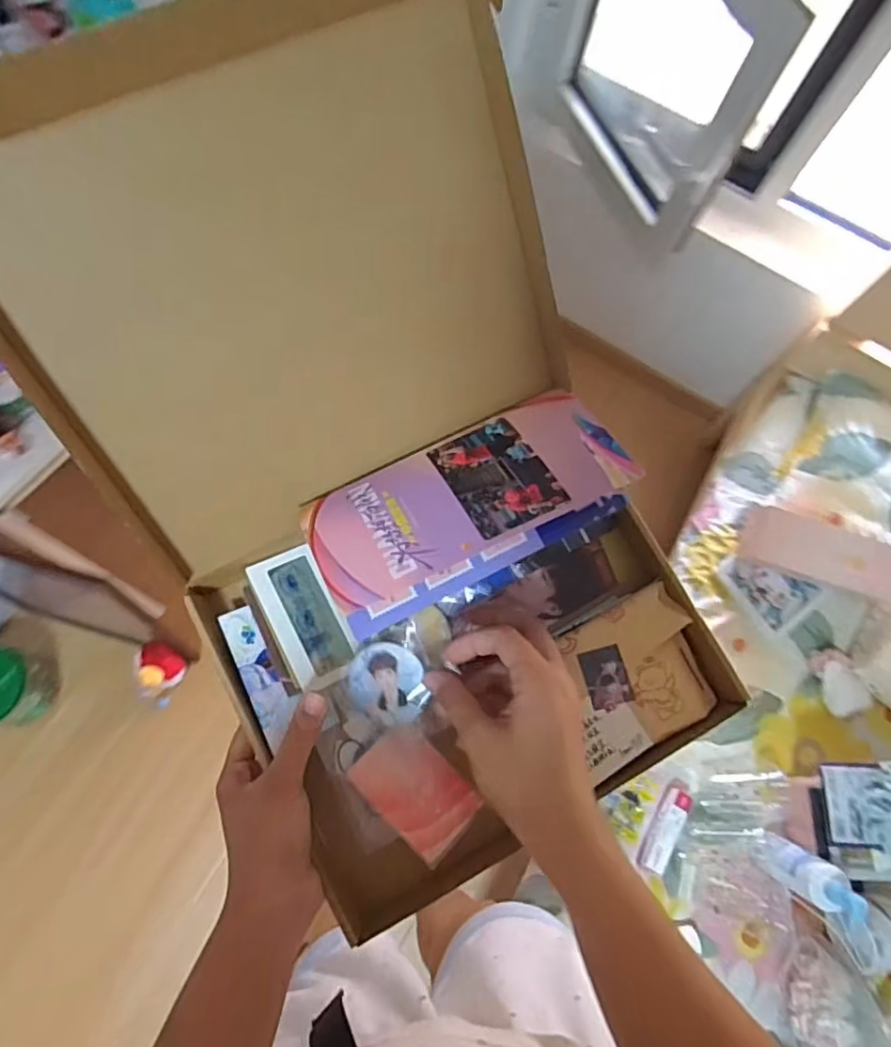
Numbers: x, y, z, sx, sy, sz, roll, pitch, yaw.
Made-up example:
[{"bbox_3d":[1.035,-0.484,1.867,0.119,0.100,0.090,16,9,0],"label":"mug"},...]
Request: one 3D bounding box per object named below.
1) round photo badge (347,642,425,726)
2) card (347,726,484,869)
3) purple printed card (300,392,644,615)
[{"bbox_3d":[-0.041,0.108,0.408,0.053,0.004,0.052,0,91,16],"label":"round photo badge"},{"bbox_3d":[-0.019,0.184,0.413,0.055,0.004,0.084,-43,85,-14],"label":"card"},{"bbox_3d":[0.014,-0.023,0.388,0.207,0.007,0.093,-25,56,-10],"label":"purple printed card"}]

